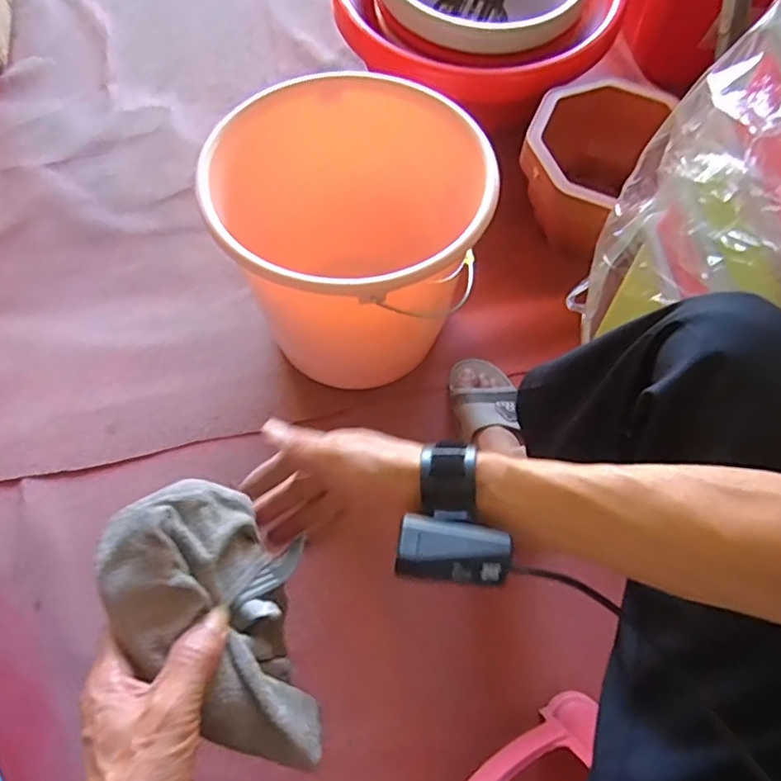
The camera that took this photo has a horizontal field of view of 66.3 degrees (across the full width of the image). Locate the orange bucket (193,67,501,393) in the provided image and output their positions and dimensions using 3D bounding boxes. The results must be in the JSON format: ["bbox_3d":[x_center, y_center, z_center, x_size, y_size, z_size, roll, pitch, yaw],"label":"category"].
[{"bbox_3d":[-0.054,-0.192,0.813,0.330,0.323,0.317,1,68,-2],"label":"orange bucket"}]

